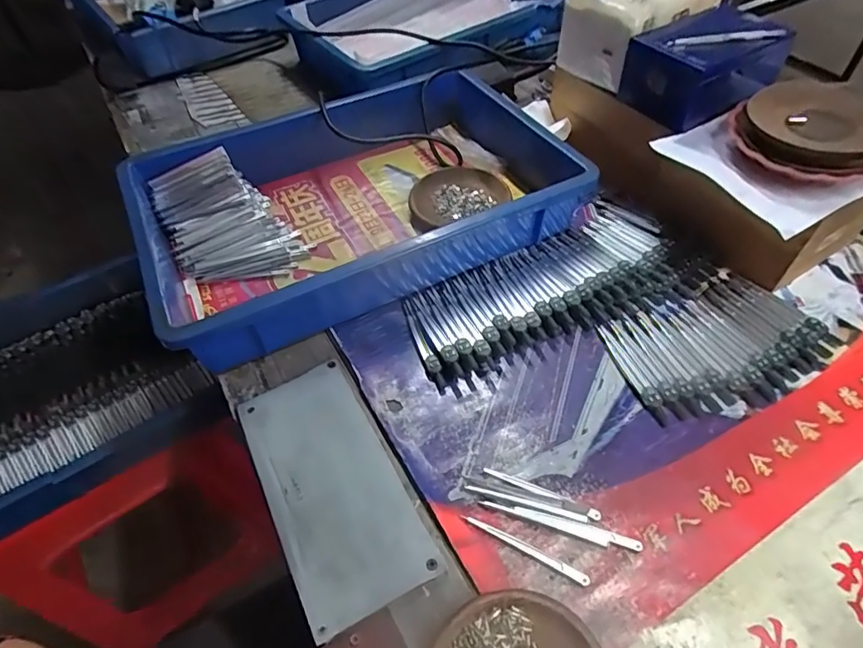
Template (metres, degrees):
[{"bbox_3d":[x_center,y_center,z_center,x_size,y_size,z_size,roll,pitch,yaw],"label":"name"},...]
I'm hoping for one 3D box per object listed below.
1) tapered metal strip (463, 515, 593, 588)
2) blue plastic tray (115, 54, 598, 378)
[{"bbox_3d":[0.066,0.158,0.357,0.092,0.005,0.008,22,54,20],"label":"tapered metal strip"},{"bbox_3d":[-0.078,-0.145,0.562,0.448,0.081,0.298,-23,52,-17],"label":"blue plastic tray"}]

